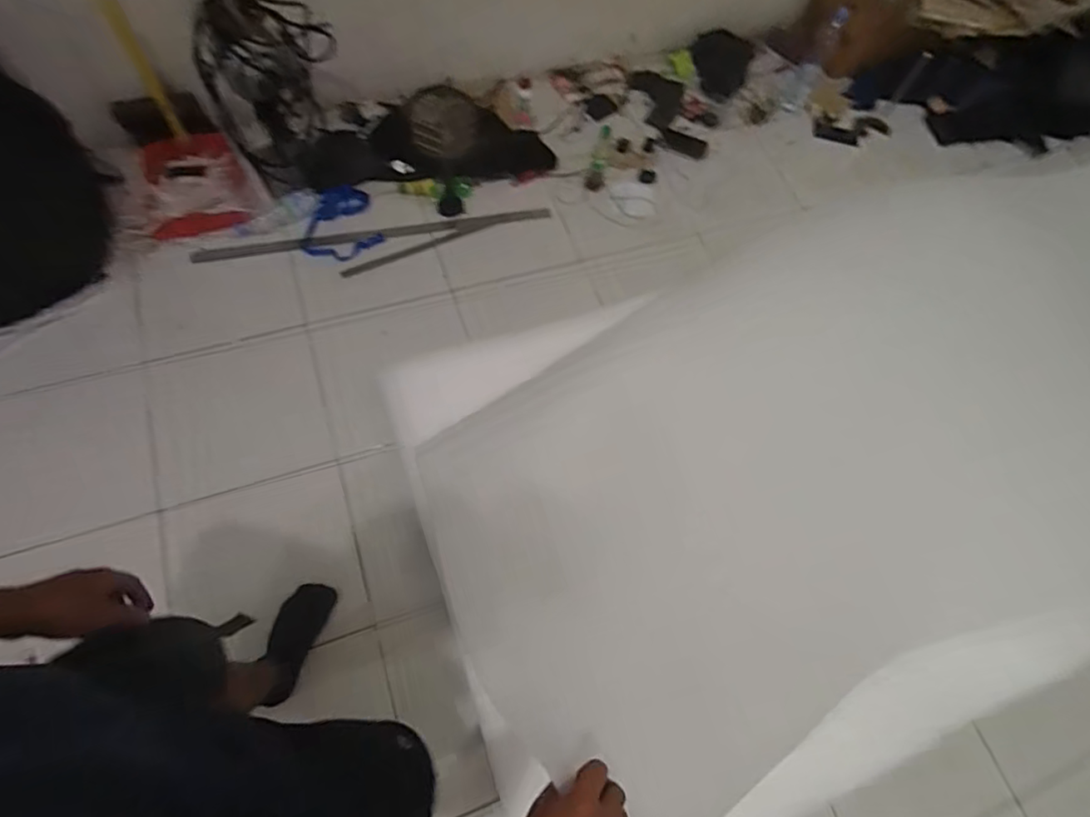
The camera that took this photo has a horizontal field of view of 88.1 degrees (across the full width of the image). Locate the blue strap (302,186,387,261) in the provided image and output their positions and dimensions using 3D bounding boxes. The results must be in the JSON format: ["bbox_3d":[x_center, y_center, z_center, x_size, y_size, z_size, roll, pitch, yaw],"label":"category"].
[{"bbox_3d":[-0.605,-0.539,1.645,0.227,0.049,0.229,-19,69,-14],"label":"blue strap"}]

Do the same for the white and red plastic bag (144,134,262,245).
[{"bbox_3d":[-0.982,-0.638,1.594,0.285,0.104,0.307,-21,70,-14],"label":"white and red plastic bag"}]

